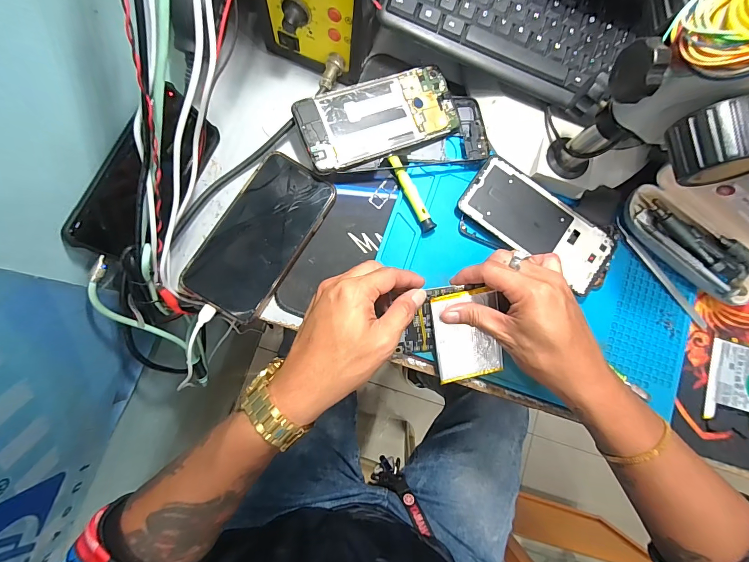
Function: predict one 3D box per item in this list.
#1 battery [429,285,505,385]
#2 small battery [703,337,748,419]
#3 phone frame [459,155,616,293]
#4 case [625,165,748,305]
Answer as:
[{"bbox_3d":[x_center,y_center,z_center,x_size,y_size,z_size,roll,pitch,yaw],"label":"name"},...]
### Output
[{"bbox_3d":[0.088,0.052,0.324,0.062,0.006,0.085,-11,102,-5],"label":"battery"},{"bbox_3d":[0.389,0.110,0.368,0.062,0.007,0.084,15,81,-4],"label":"small battery"},{"bbox_3d":[0.168,-0.058,0.353,0.159,0.008,0.072,33,80,-1],"label":"phone frame"},{"bbox_3d":[0.353,-0.046,0.346,0.176,0.074,0.094,39,80,0],"label":"case"}]

